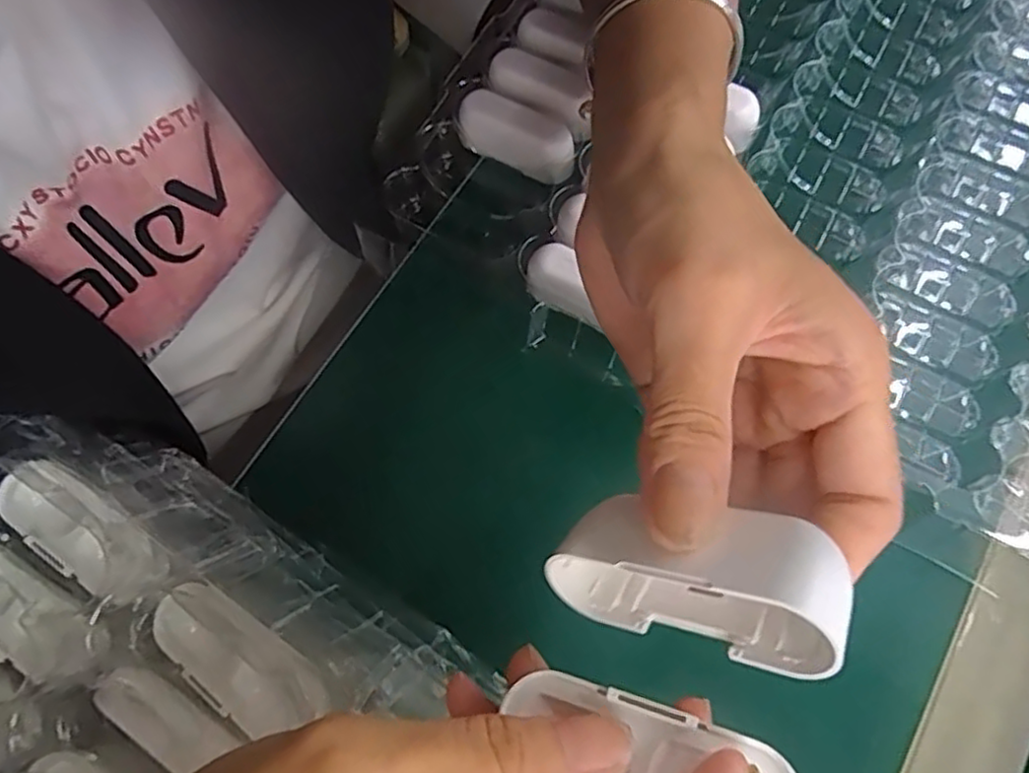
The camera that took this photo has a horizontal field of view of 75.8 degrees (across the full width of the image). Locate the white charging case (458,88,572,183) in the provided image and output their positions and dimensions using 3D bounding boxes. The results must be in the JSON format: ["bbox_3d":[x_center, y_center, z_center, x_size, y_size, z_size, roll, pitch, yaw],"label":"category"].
[{"bbox_3d":[0.002,-0.127,0.344,0.062,0.029,0.020,27,74,9],"label":"white charging case"}]

